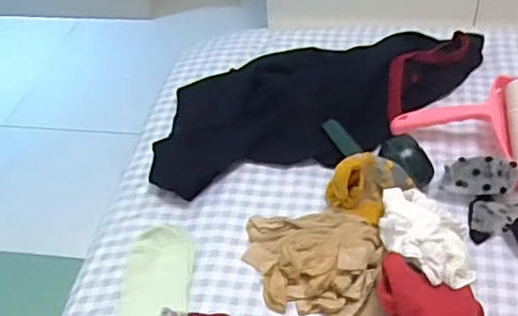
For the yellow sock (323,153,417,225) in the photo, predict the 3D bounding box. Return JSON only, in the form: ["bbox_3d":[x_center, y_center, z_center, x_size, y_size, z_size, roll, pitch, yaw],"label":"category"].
[{"bbox_3d":[0.129,0.032,0.692,0.093,0.068,0.061,-16,44,-11],"label":"yellow sock"}]

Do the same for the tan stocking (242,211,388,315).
[{"bbox_3d":[0.056,0.105,0.644,0.154,0.043,0.130,5,44,11],"label":"tan stocking"}]

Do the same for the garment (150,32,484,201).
[{"bbox_3d":[0.099,-0.092,0.841,0.521,0.047,0.220,-14,44,-9],"label":"garment"}]

